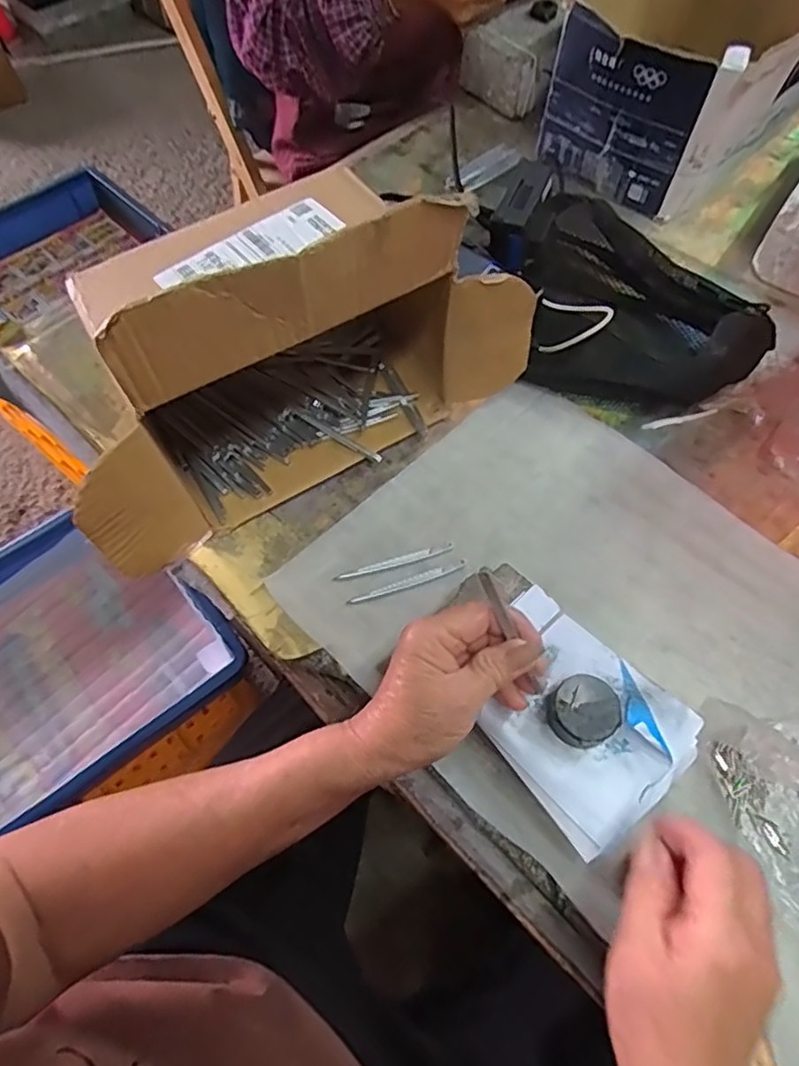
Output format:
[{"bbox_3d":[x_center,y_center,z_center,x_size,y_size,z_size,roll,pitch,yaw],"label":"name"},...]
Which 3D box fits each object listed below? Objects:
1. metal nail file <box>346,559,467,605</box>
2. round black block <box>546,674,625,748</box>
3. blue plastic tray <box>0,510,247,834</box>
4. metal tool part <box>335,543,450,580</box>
[{"bbox_3d":[0.006,0.037,0.467,0.093,0.010,0.007,-17,63,-9],"label":"metal nail file"},{"bbox_3d":[0.108,0.105,0.366,0.037,0.020,0.037,0,62,0],"label":"round black block"},{"bbox_3d":[-0.421,0.175,0.665,0.438,0.078,0.283,-36,68,-17],"label":"blue plastic tray"},{"bbox_3d":[-0.004,0.022,0.473,0.092,0.008,0.008,-14,63,-7],"label":"metal tool part"}]

